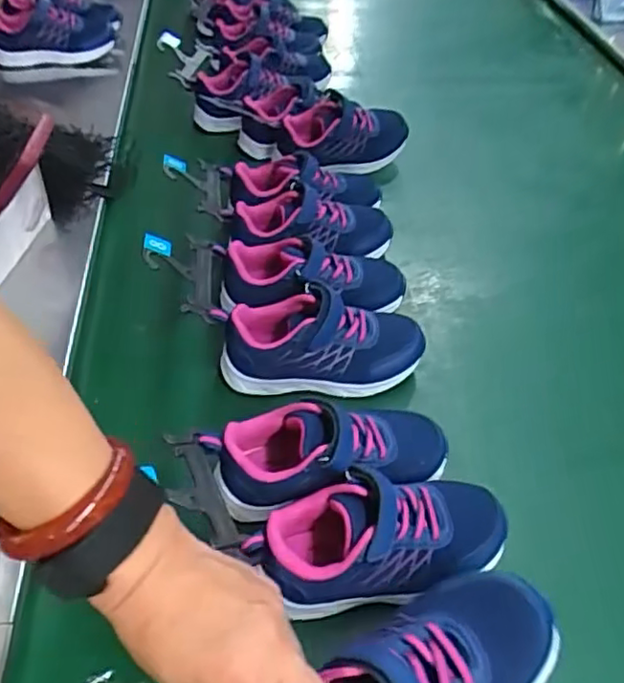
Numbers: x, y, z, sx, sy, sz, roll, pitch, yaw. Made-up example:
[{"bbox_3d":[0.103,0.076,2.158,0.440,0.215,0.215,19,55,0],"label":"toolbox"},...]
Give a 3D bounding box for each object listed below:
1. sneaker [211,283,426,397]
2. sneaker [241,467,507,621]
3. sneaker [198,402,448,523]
[{"bbox_3d":[0.008,0.004,0.539,0.166,0.081,0.065,2,47,0],"label":"sneaker"},{"bbox_3d":[0.045,0.134,0.422,0.165,0.080,0.065,-5,47,-6],"label":"sneaker"},{"bbox_3d":[0.014,0.076,0.460,0.175,0.064,0.079,-13,48,-13],"label":"sneaker"}]

